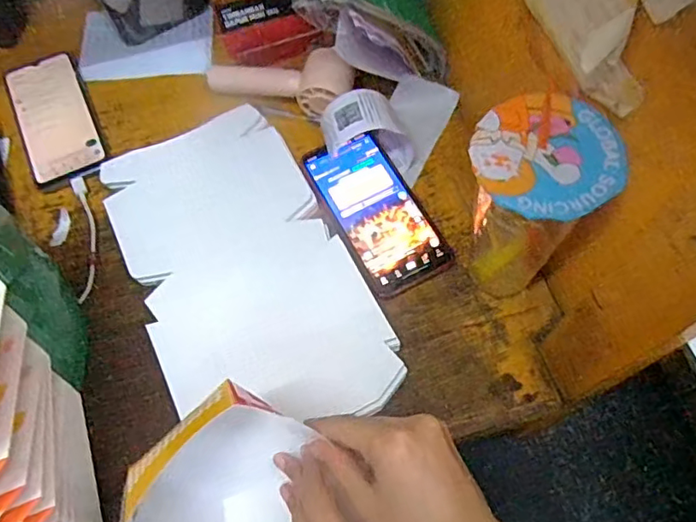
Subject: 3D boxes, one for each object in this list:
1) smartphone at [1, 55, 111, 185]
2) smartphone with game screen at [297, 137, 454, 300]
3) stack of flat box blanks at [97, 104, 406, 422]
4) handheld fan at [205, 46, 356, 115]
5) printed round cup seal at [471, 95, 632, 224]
[{"bbox_3d":[-0.302,-0.149,0.584,0.075,0.012,0.158,-25,68,-10],"label":"smartphone"},{"bbox_3d":[0.025,-0.048,0.526,0.078,0.008,0.163,-26,68,-10],"label":"smartphone with game screen"},{"bbox_3d":[-0.097,0.002,0.506,0.179,0.013,0.320,-24,68,-10],"label":"stack of flat box blanks"},{"bbox_3d":[-0.069,-0.181,0.578,0.156,0.041,0.049,7,66,19],"label":"handheld fan"},{"bbox_3d":[0.121,-0.065,0.344,0.084,0.009,0.086,-1,65,2],"label":"printed round cup seal"}]

